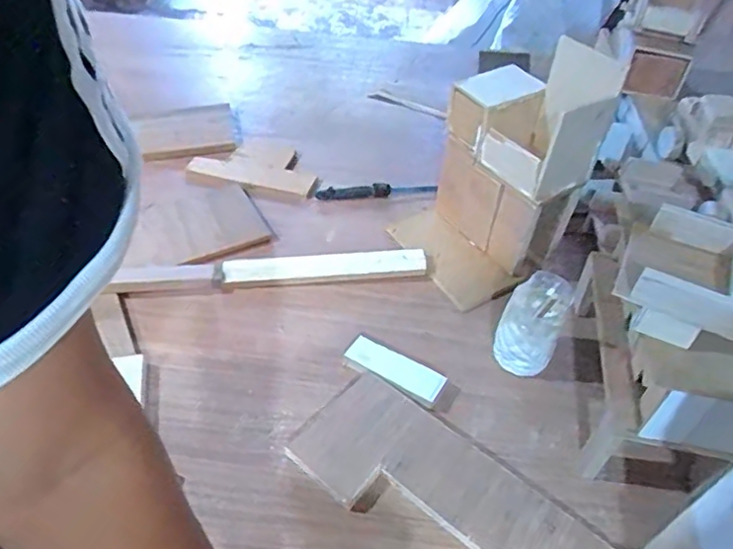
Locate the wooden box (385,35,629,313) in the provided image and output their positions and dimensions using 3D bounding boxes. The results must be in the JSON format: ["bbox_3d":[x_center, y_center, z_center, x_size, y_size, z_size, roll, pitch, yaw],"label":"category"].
[{"bbox_3d":[0.161,-0.137,0.718,0.214,0.248,0.189,-30,54,-28],"label":"wooden box"}]

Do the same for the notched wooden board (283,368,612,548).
[{"bbox_3d":[0.071,0.207,0.533,0.292,0.023,0.123,30,52,24],"label":"notched wooden board"}]

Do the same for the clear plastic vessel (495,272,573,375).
[{"bbox_3d":[0.182,0.057,0.628,0.062,0.106,0.063,19,48,15],"label":"clear plastic vessel"}]

